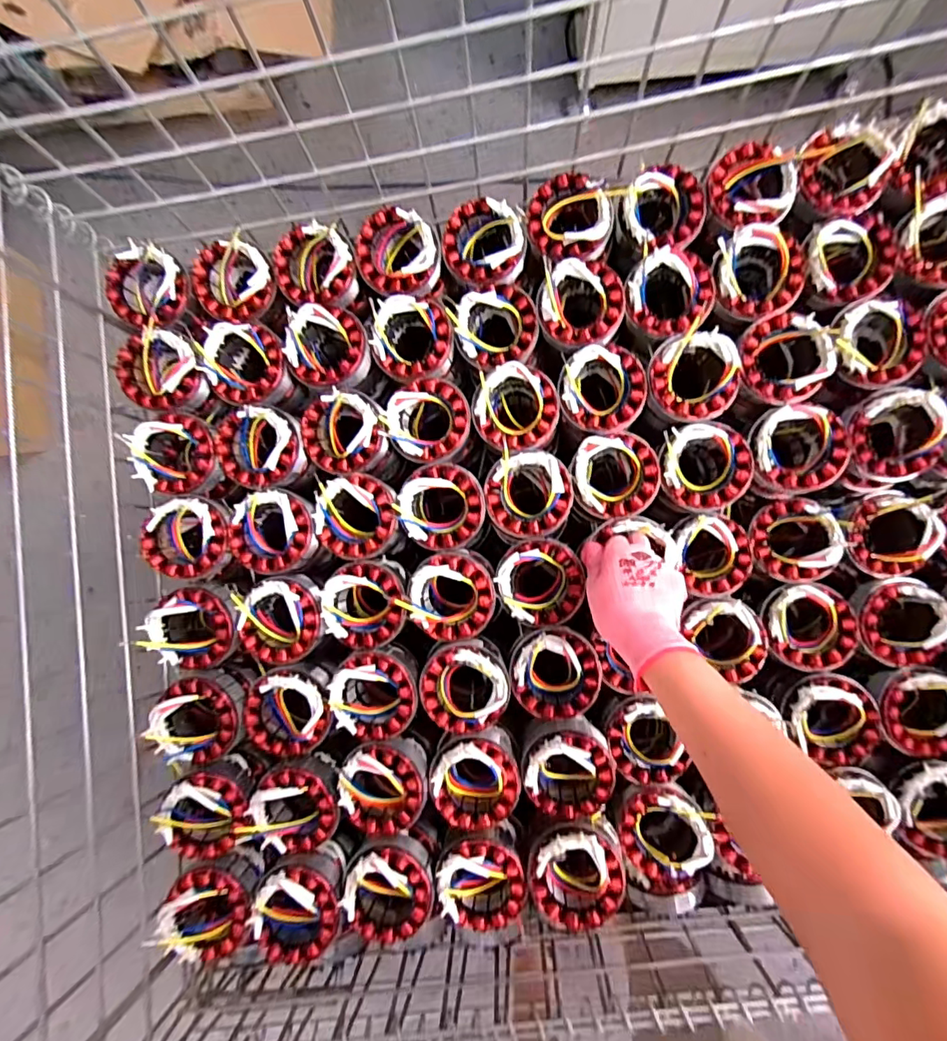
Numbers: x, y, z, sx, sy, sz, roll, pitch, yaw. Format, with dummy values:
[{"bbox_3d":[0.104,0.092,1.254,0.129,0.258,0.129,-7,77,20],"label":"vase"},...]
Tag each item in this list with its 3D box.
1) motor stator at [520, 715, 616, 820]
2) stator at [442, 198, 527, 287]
[{"bbox_3d":[0.090,0.239,0.492,0.084,0.058,0.089,0,86,3],"label":"motor stator"},{"bbox_3d":[0.012,-0.288,0.543,0.083,0.055,0.085,0,86,3],"label":"stator"}]

